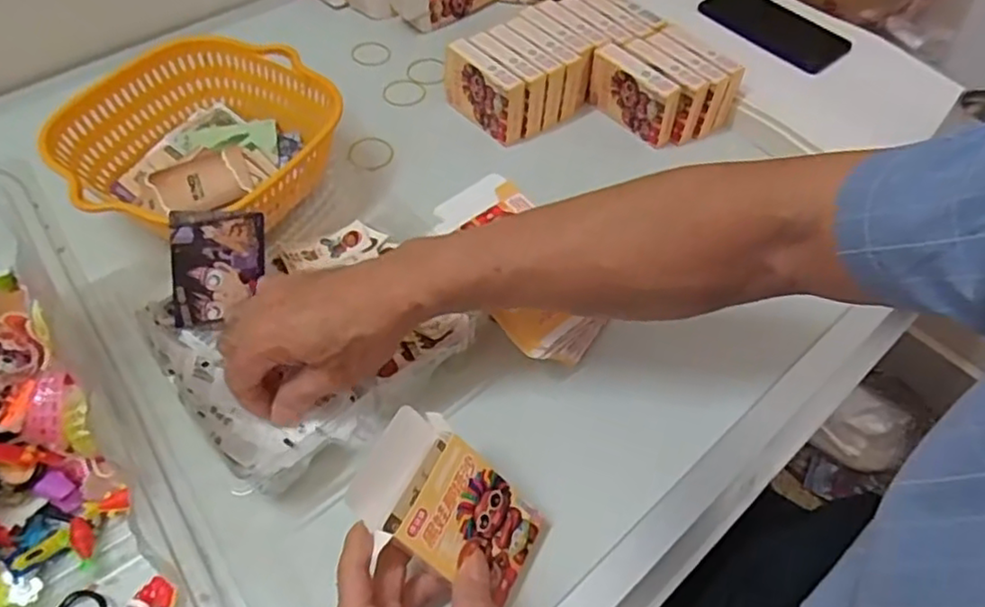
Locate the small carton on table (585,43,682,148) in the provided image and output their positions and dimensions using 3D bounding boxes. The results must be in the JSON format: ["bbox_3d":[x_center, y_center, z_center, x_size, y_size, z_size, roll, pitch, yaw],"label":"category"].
[{"bbox_3d":[0.140,-0.205,0.654,0.027,0.067,0.103,-34,63,-24],"label":"small carton on table"}]

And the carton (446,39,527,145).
[{"bbox_3d":[-0.010,-0.204,0.636,0.025,0.071,0.092,-34,63,-24],"label":"carton"}]

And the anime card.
[{"bbox_3d":[-0.195,-0.024,0.465,0.059,0.084,0.005,-1,17,-22],"label":"anime card"}]

